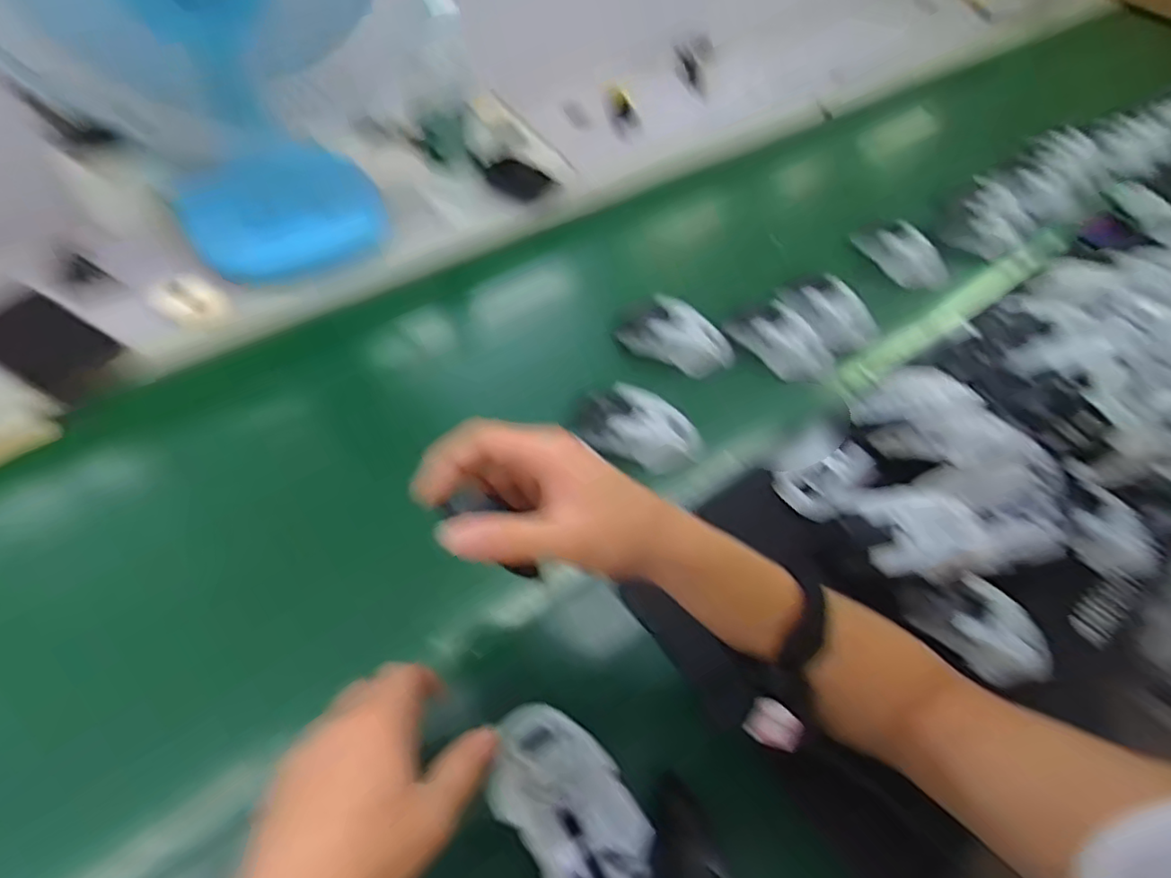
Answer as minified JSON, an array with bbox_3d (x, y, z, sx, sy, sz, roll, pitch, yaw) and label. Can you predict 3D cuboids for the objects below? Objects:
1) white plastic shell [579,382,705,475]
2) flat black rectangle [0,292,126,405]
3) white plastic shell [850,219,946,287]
[{"bbox_3d":[0.052,-0.012,0.577,0.112,0.037,0.062,18,54,9],"label":"white plastic shell"},{"bbox_3d":[-0.515,-0.091,0.615,0.096,0.012,0.074,44,70,-23],"label":"flat black rectangle"},{"bbox_3d":[0.388,-0.232,0.786,0.031,0.056,0.128,-33,63,-25],"label":"white plastic shell"}]

